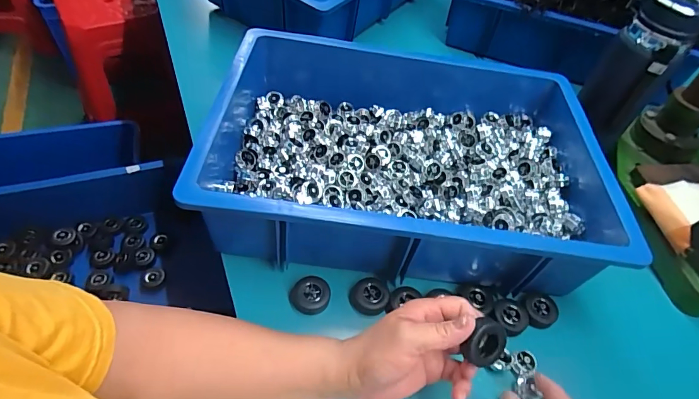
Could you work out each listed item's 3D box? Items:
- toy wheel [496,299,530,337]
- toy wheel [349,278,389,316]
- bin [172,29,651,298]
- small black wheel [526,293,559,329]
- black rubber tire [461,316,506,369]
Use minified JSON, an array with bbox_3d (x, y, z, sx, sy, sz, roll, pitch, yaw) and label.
[{"bbox_3d":[0.171,0.122,0.430,0.032,0.012,0.038,2,51,-4],"label":"toy wheel"},{"bbox_3d":[0.022,0.098,0.425,0.037,0.013,0.038,3,51,-3],"label":"toy wheel"},{"bbox_3d":[0.070,-0.064,0.496,0.462,0.111,0.323,6,51,0],"label":"bin"},{"bbox_3d":[0.206,0.120,0.441,0.032,0.012,0.033,13,51,5],"label":"small black wheel"},{"bbox_3d":[0.108,0.115,0.334,0.032,0.017,0.036,38,85,-16],"label":"black rubber tire"}]

